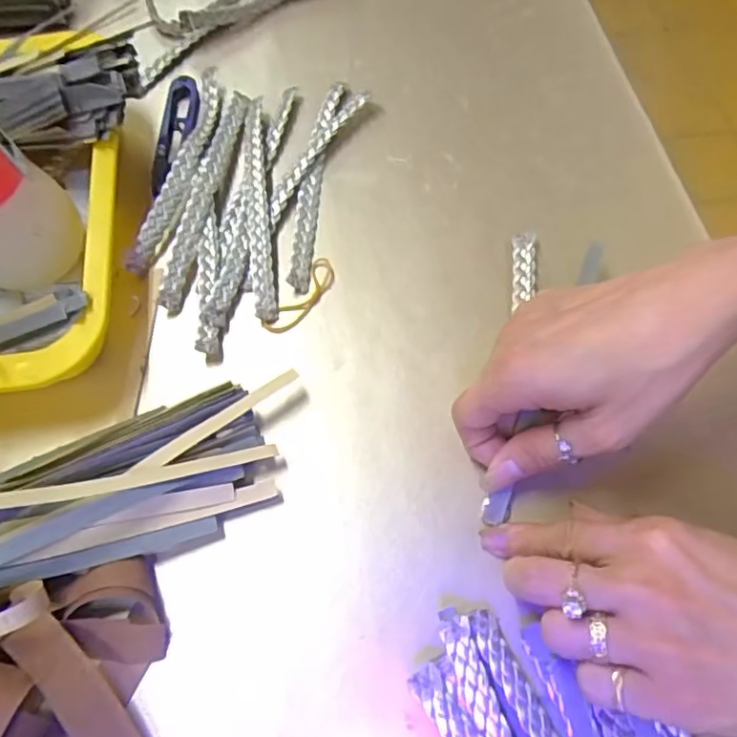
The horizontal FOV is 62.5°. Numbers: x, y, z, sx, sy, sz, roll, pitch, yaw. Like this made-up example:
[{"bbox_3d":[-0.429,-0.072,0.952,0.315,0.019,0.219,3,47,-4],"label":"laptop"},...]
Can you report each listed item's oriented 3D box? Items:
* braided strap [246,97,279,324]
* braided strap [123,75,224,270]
[{"bbox_3d":[-0.067,-0.104,0.372,0.013,0.009,0.169,-6,63,-3],"label":"braided strap"},{"bbox_3d":[-0.117,-0.132,0.387,0.022,0.013,0.165,8,63,4],"label":"braided strap"}]

